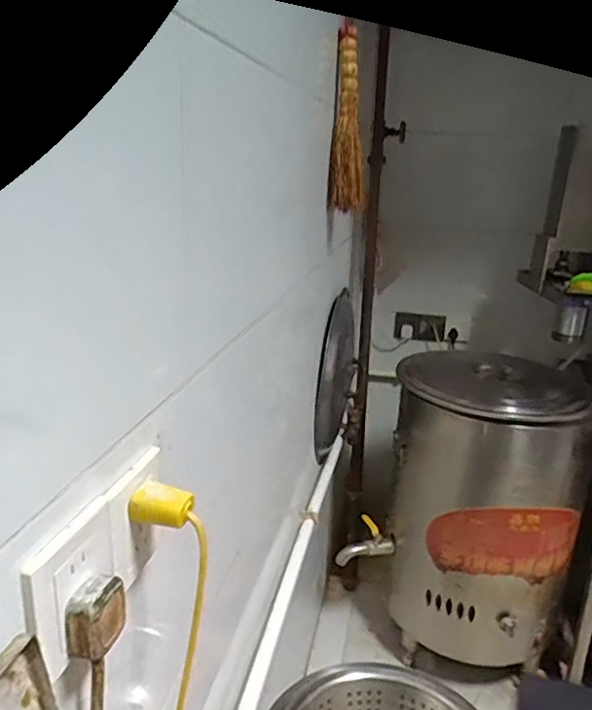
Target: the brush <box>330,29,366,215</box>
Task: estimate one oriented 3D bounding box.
[{"bbox_3d":[0.111,-0.471,1.219,0.068,0.338,0.078,3,18,1],"label":"brush"}]

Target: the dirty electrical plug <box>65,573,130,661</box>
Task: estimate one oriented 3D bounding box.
[{"bbox_3d":[-0.126,0.167,0.385,0.020,0.040,0.040,9,19,19],"label":"dirty electrical plug"}]

